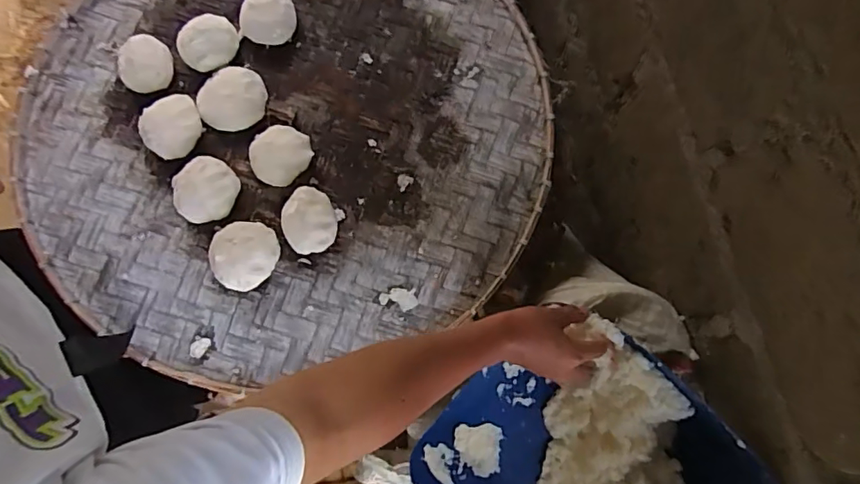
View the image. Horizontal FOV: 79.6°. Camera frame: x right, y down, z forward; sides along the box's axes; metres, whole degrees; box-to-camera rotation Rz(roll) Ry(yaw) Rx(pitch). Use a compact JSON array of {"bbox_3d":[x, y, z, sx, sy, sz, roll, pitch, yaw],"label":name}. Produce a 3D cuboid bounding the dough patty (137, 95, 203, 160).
[{"bbox_3d":[-0.355,-0.158,0.701,0.082,0.035,0.089,-21,79,-3],"label":"dough patty"}]

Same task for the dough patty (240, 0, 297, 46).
[{"bbox_3d":[-0.229,-0.322,0.737,0.073,0.030,0.074,0,79,1],"label":"dough patty"}]

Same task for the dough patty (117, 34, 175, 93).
[{"bbox_3d":[-0.399,-0.249,0.725,0.074,0.026,0.083,-39,81,-6],"label":"dough patty"}]

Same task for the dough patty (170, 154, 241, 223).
[{"bbox_3d":[-0.297,-0.069,0.687,0.079,0.031,0.082,-17,79,-2],"label":"dough patty"}]

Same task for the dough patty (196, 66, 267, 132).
[{"bbox_3d":[-0.277,-0.201,0.717,0.091,0.032,0.088,0,79,1],"label":"dough patty"}]

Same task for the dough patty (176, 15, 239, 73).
[{"bbox_3d":[-0.313,-0.281,0.726,0.082,0.033,0.068,-41,81,-6],"label":"dough patty"}]

